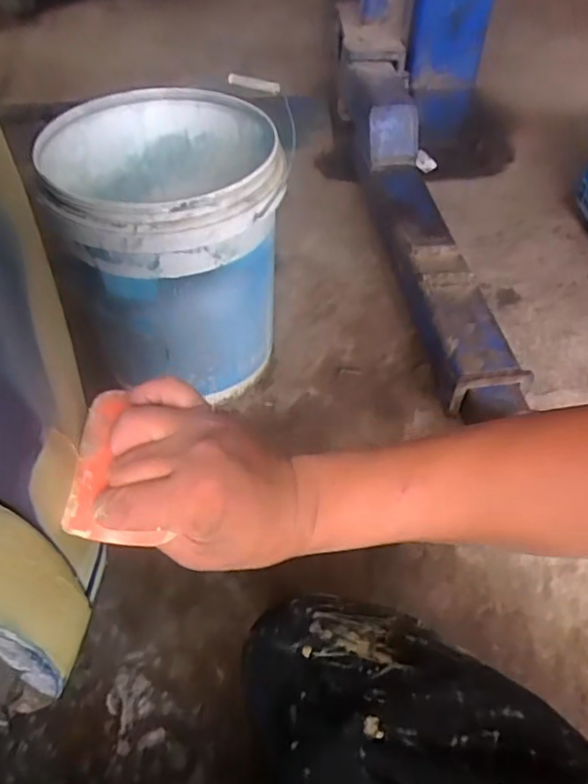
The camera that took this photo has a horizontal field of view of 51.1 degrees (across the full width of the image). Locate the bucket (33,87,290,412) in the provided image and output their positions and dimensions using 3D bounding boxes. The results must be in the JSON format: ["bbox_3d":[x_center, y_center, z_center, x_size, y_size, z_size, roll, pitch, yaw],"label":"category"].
[{"bbox_3d":[-0.165,-0.194,0.892,0.290,0.338,0.290,-14,49,-14],"label":"bucket"}]

